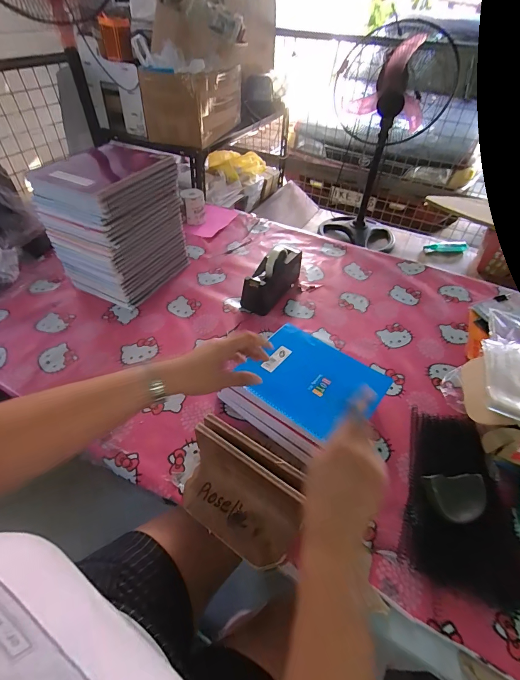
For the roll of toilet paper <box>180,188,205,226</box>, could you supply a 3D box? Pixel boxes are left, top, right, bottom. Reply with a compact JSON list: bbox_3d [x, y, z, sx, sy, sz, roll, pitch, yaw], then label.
[{"bbox_3d":[-0.228,-0.459,1.126,0.074,0.091,0.069,-12,48,-13],"label":"roll of toilet paper"}]

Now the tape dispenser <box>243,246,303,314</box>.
[{"bbox_3d":[0.036,-0.177,0.872,0.083,0.110,0.222,22,49,18],"label":"tape dispenser"}]

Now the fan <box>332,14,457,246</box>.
[{"bbox_3d":[0.526,-0.864,1.468,0.424,0.798,0.452,10,47,8],"label":"fan"}]

